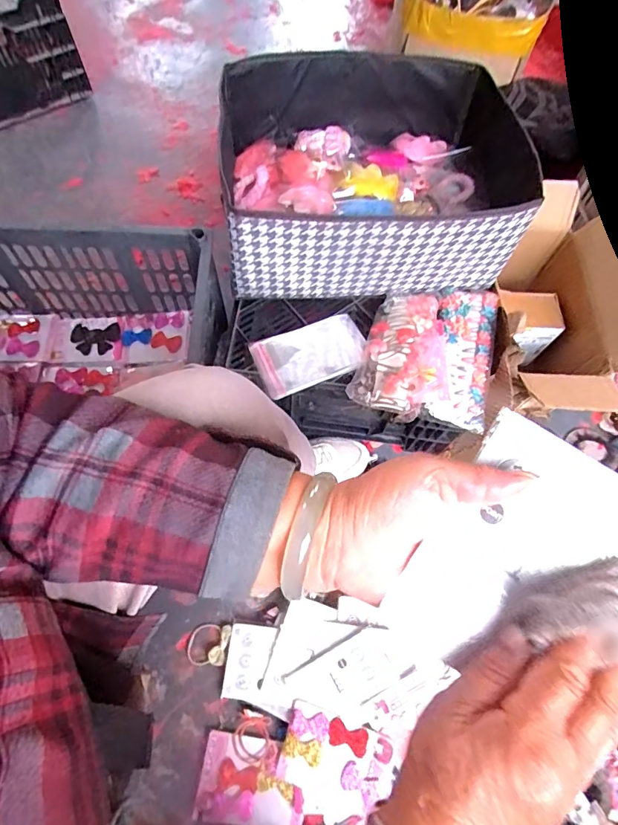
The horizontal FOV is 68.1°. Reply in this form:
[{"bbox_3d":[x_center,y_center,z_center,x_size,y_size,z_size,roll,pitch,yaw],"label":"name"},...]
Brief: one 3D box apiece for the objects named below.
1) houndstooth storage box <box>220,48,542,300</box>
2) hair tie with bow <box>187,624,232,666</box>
[{"bbox_3d":[0.081,-0.347,0.681,0.407,0.160,0.341,-6,66,-5],"label":"houndstooth storage box"},{"bbox_3d":[-0.147,0.344,0.678,0.068,0.009,0.054,-6,67,12],"label":"hair tie with bow"}]

